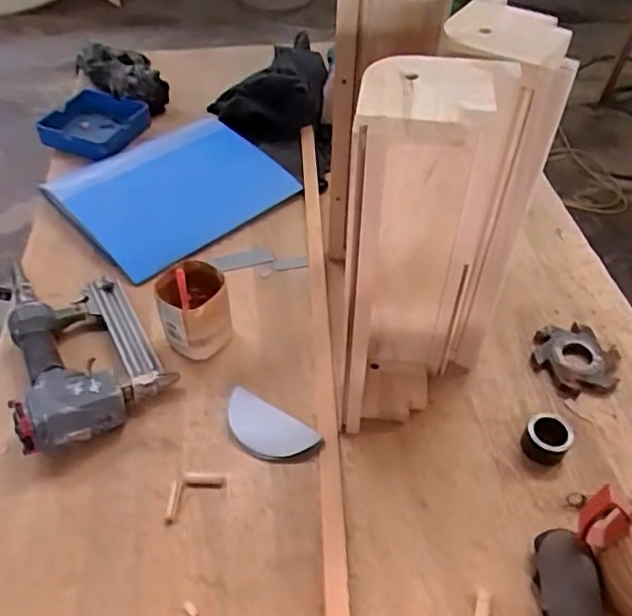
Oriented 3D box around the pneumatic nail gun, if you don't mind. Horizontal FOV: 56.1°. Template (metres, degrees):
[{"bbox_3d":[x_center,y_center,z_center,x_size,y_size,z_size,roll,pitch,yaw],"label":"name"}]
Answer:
[{"bbox_3d":[-0.288,0.037,0.722,0.164,0.070,0.278,-21,52,-18],"label":"pneumatic nail gun"}]

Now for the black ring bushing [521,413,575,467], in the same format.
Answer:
[{"bbox_3d":[0.253,0.143,0.648,0.045,0.030,0.050,35,57,27],"label":"black ring bushing"}]

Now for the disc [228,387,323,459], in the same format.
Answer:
[{"bbox_3d":[-0.057,0.136,0.666,0.118,0.015,0.053,30,55,24],"label":"disc"}]

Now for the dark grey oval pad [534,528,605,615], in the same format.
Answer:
[{"bbox_3d":[0.231,0.252,0.543,0.054,0.017,0.092,-13,52,27],"label":"dark grey oval pad"}]

